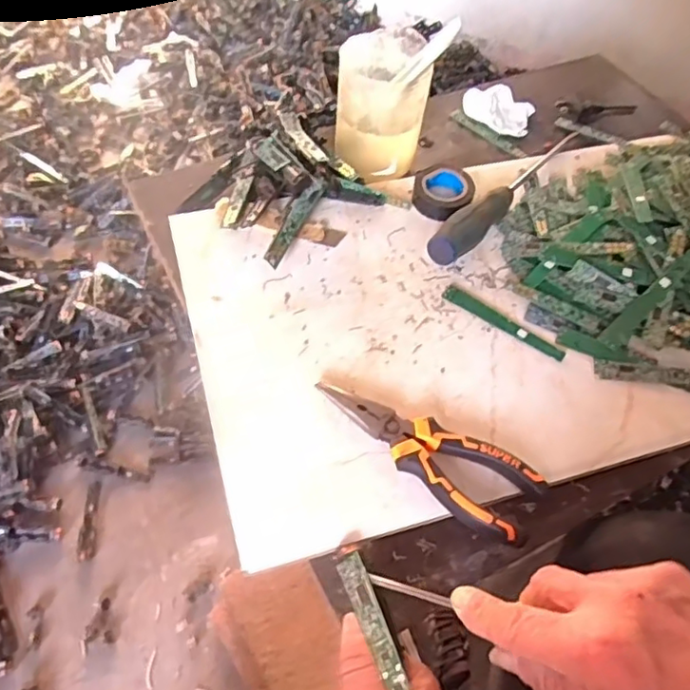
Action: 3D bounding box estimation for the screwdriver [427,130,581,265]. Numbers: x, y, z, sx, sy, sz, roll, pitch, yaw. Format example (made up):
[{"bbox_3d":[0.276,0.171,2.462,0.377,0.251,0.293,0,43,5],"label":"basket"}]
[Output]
[{"bbox_3d":[0.152,-0.142,0.527,0.025,0.028,0.241,37,60,19],"label":"screwdriver"}]

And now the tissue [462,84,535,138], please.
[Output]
[{"bbox_3d":[0.155,-0.242,0.609,0.070,0.025,0.049,18,56,7],"label":"tissue"}]

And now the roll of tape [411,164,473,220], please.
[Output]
[{"bbox_3d":[0.087,-0.133,0.524,0.050,0.022,0.050,2,55,-3],"label":"roll of tape"}]

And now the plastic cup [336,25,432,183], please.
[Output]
[{"bbox_3d":[0.032,-0.208,0.518,0.072,0.096,0.079,2,55,-3],"label":"plastic cup"}]

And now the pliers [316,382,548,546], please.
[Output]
[{"bbox_3d":[0.048,0.067,0.375,0.148,0.012,0.051,28,57,14],"label":"pliers"}]

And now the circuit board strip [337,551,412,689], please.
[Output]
[{"bbox_3d":[0.017,0.151,0.309,0.014,0.004,0.095,-31,43,2],"label":"circuit board strip"}]

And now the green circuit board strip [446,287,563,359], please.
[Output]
[{"bbox_3d":[0.122,-0.018,0.461,0.100,0.004,0.013,31,58,16],"label":"green circuit board strip"}]

